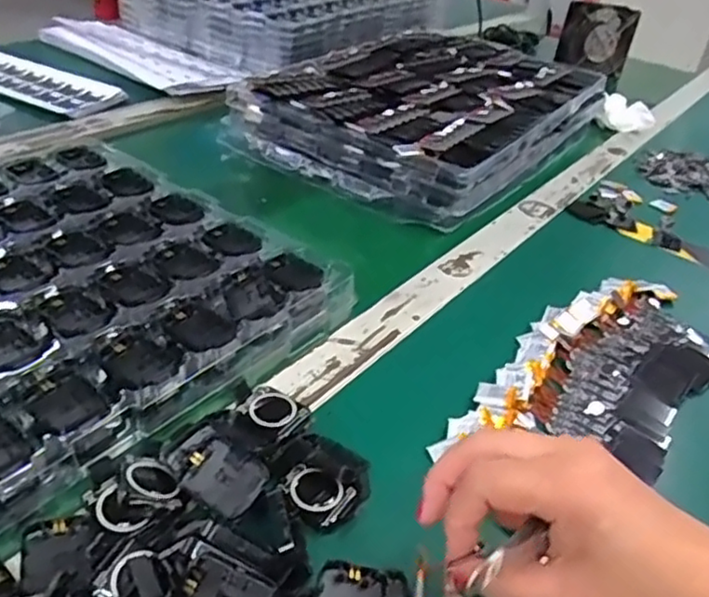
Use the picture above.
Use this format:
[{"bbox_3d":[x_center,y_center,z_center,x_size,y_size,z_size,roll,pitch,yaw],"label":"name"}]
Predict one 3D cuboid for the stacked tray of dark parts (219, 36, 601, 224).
[{"bbox_3d":[0.106,-0.246,0.838,0.305,0.063,0.460,28,39,26],"label":"stacked tray of dark parts"}]

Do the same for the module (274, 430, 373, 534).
[{"bbox_3d":[-0.016,0.101,0.374,0.050,0.019,0.052,25,38,23],"label":"module"}]

